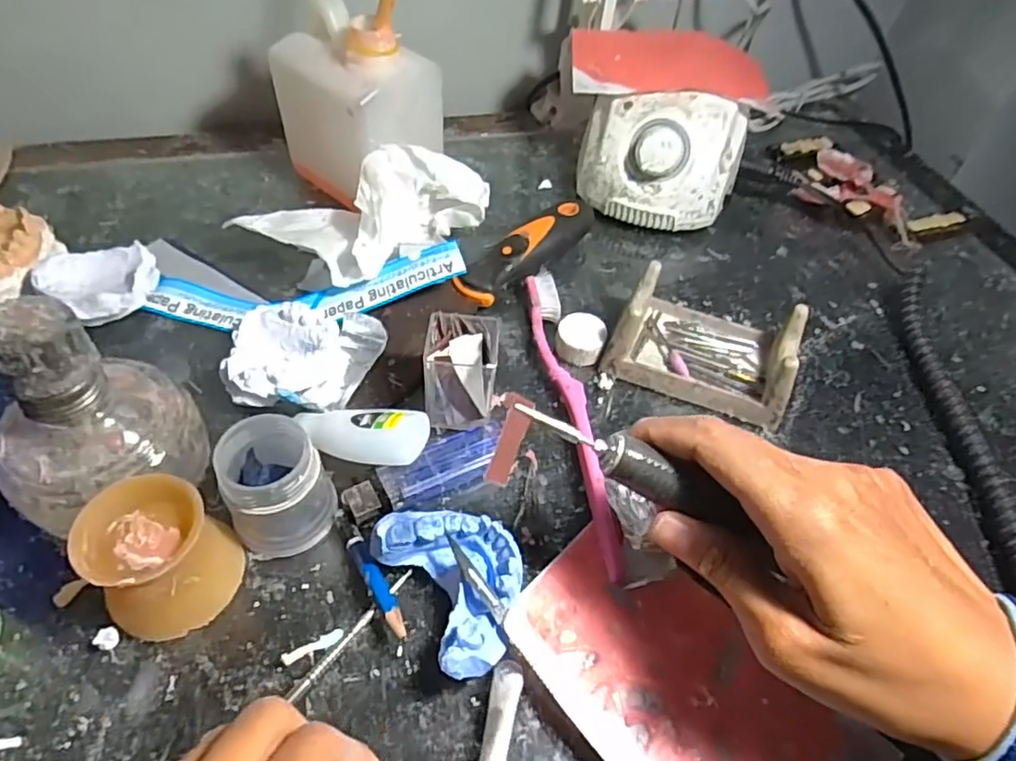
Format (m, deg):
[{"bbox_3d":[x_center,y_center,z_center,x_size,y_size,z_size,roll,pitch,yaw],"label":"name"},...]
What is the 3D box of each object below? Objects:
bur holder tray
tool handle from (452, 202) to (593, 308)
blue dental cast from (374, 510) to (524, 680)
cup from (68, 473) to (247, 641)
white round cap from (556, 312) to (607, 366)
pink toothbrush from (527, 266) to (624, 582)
[{"bbox_3d":[0.110,-0.025,0.349,0.097,0.042,0.072,18,51,10],"label":"bur holder tray"},{"bbox_3d":[0.012,-0.079,0.396,0.026,0.030,0.106,38,57,24],"label":"tool handle"},{"bbox_3d":[-0.018,0.082,0.256,0.047,0.029,0.068,-24,56,-23],"label":"blue dental cast"},{"bbox_3d":[-0.136,0.069,0.245,0.047,0.047,0.048,2,50,-3],"label":"cup"},{"bbox_3d":[0.041,-0.023,0.357,0.026,0.018,0.028,2,50,-3],"label":"white round cap"},{"bbox_3d":[0.032,0.014,0.327,0.018,0.014,0.191,-4,51,-8],"label":"pink toothbrush"}]

